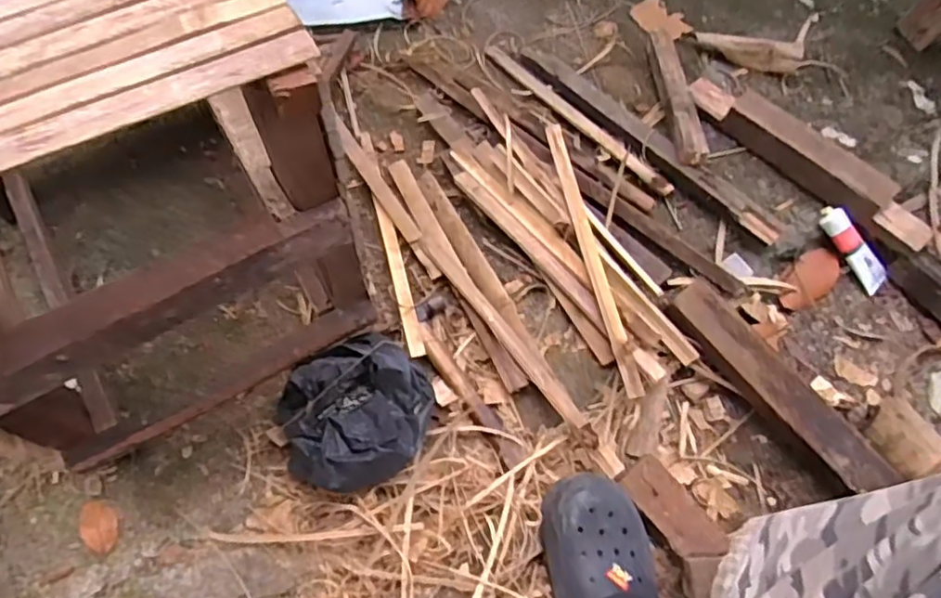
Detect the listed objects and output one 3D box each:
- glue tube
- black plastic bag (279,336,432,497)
[{"bbox_3d":[0.550,-0.073,0.901,0.034,0.025,0.137,-36,92,-16],"label":"glue tube"},{"bbox_3d":[-0.132,0.134,0.735,0.174,0.067,0.163,-26,70,-15],"label":"black plastic bag"}]

